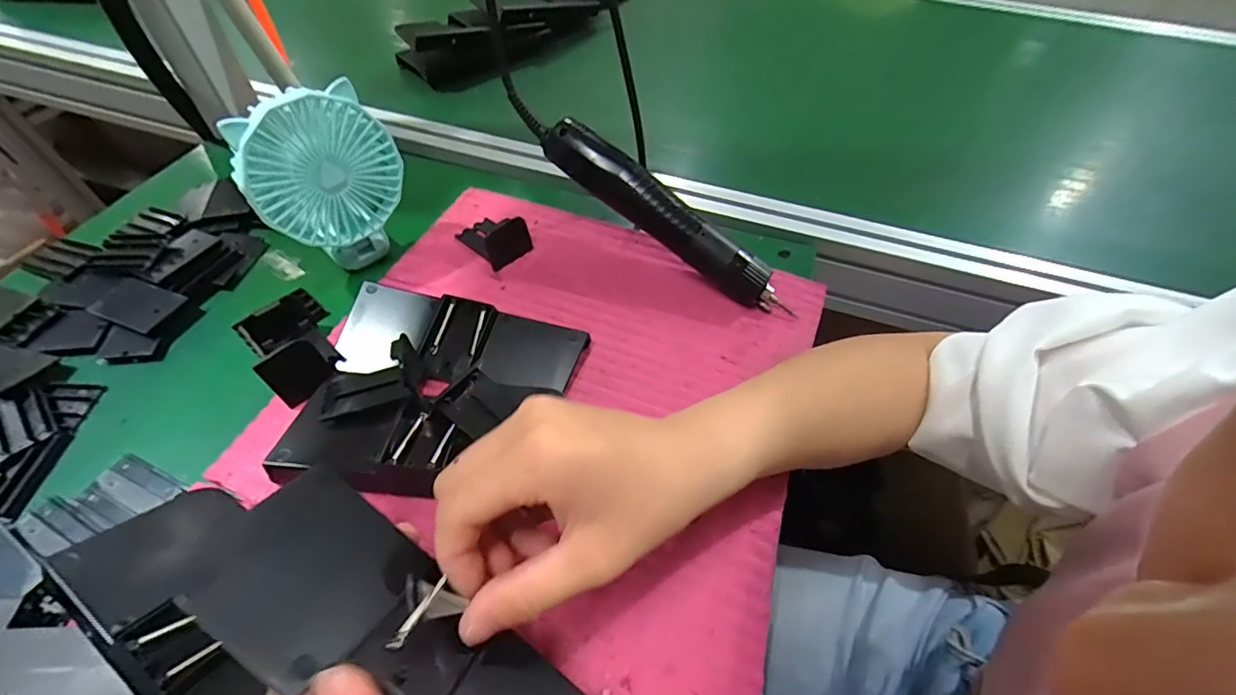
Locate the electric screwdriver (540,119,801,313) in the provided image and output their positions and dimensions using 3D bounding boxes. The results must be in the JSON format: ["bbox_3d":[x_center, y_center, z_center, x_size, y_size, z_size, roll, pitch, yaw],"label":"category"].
[{"bbox_3d":[0.035,-0.098,0.394,0.210,0.033,0.028,38,62,1],"label":"electric screwdriver"}]

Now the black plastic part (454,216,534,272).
[{"bbox_3d":[-0.102,-0.095,0.419,0.038,0.029,0.058,-37,62,-26],"label":"black plastic part"}]

